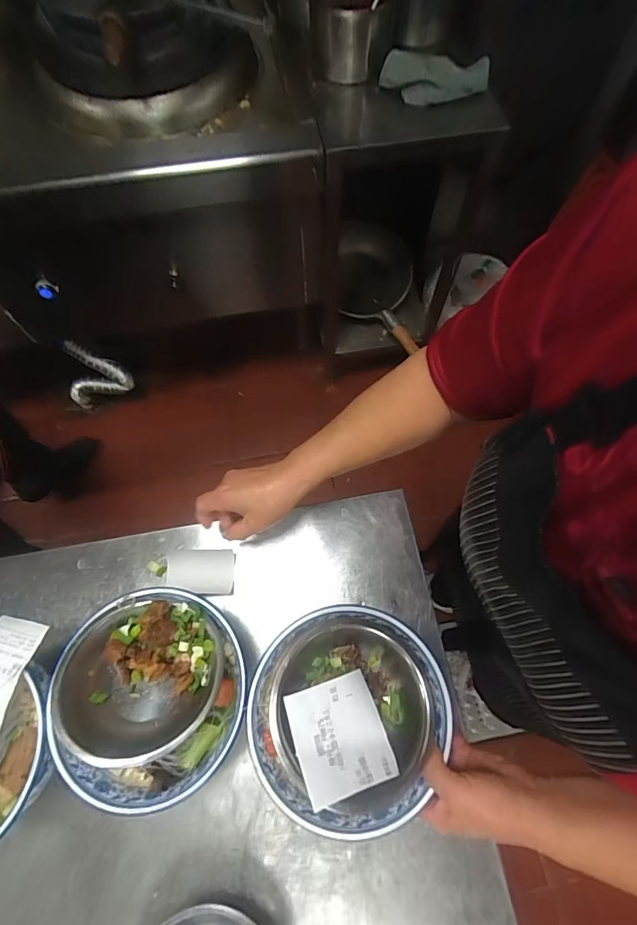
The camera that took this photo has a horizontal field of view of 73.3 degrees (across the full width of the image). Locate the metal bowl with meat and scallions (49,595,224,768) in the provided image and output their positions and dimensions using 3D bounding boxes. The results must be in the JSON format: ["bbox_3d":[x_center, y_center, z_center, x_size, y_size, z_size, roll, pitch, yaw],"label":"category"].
[{"bbox_3d":[-0.153,0.185,0.374,0.137,0.050,0.137,1,49,-2],"label":"metal bowl with meat and scallions"}]

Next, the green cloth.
[{"bbox_3d":[0.235,-0.785,0.865,0.192,0.051,0.117,23,65,10],"label":"green cloth"}]

